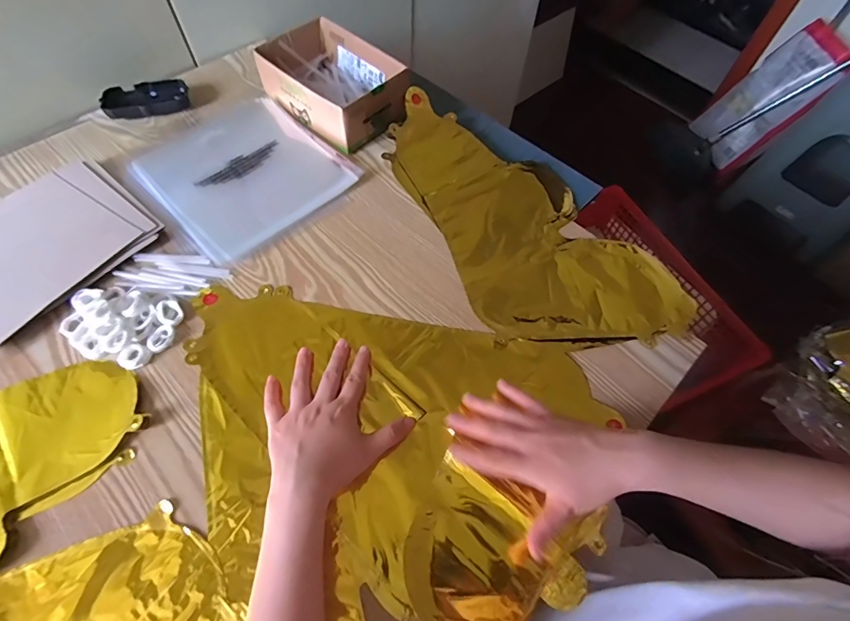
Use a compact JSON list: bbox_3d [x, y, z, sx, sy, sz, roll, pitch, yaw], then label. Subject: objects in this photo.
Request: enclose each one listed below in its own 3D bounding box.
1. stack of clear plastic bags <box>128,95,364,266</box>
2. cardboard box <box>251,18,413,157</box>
[{"bbox_3d":[-0.234,-0.184,0.557,0.211,0.011,0.225,-40,69,-21],"label":"stack of clear plastic bags"},{"bbox_3d":[-0.125,-0.312,0.599,0.194,0.068,0.126,40,67,18],"label":"cardboard box"}]

